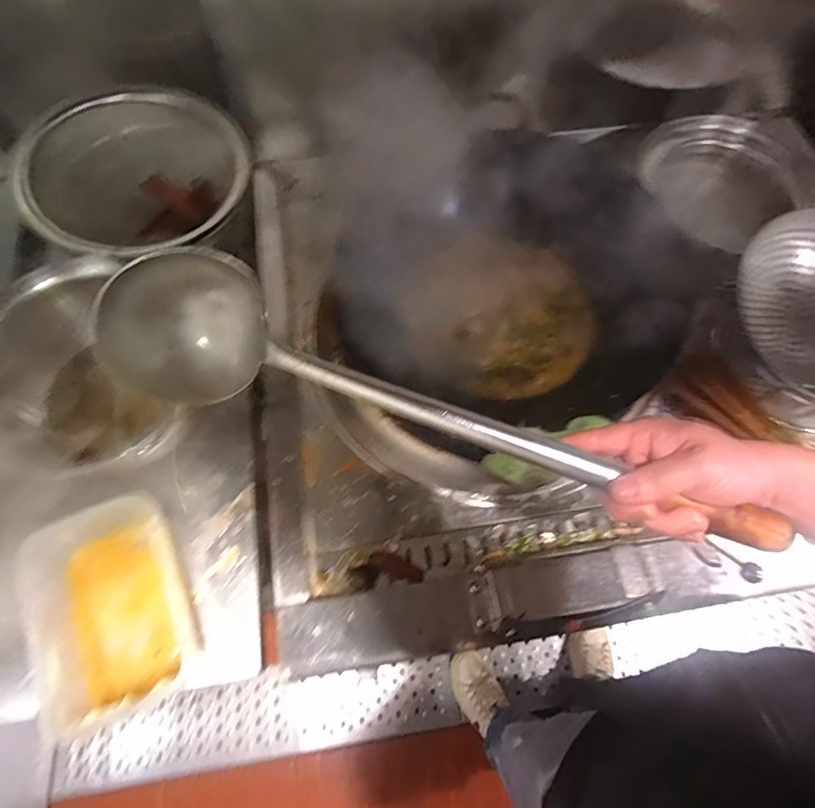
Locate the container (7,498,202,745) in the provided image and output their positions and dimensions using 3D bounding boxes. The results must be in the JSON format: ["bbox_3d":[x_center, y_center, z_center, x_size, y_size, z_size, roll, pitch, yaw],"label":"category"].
[{"bbox_3d":[-0.307,0.219,0.525,0.145,0.082,0.209,-25,69,-12],"label":"container"}]

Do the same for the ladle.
[{"bbox_3d":[0.000,0.013,0.362,0.472,0.093,0.102,22,67,5],"label":"ladle"}]

